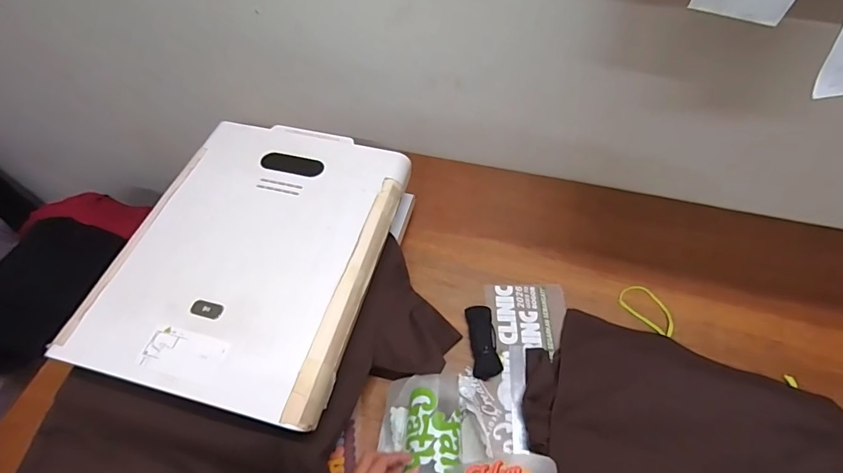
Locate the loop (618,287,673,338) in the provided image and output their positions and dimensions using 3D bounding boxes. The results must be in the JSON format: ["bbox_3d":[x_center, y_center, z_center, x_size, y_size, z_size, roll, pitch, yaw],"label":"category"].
[{"bbox_3d":[0.427,0.135,0.822,0.106,0.004,0.066,38,62,23],"label":"loop"}]

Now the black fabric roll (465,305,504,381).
[{"bbox_3d":[0.111,0.185,0.781,0.049,0.032,0.128,-3,54,-3],"label":"black fabric roll"}]

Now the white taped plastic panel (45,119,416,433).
[{"bbox_3d":[-0.271,0.011,0.730,0.399,0.056,0.500,12,55,8],"label":"white taped plastic panel"}]

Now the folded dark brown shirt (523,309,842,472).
[{"bbox_3d":[0.423,0.329,0.655,0.531,0.051,0.358,16,57,14],"label":"folded dark brown shirt"}]

